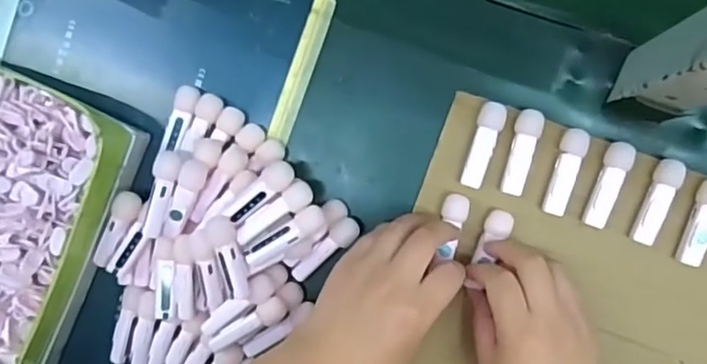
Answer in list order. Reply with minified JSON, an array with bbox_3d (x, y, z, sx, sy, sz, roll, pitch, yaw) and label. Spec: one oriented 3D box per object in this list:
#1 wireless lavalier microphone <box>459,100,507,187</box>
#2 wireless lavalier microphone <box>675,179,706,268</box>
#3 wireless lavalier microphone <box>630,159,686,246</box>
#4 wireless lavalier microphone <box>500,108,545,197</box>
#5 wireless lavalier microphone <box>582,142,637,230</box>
[{"bbox_3d":[0.097,-0.027,0.439,0.018,0.011,0.064,17,91,4],"label":"wireless lavalier microphone"},{"bbox_3d":[0.254,0.030,0.428,0.018,0.016,0.064,18,91,4],"label":"wireless lavalier microphone"},{"bbox_3d":[0.223,0.015,0.432,0.017,0.015,0.064,20,91,4],"label":"wireless lavalier microphone"},{"bbox_3d":[0.126,-0.022,0.439,0.019,0.014,0.064,13,91,4],"label":"wireless lavalier microphone"},{"bbox_3d":[0.188,0.002,0.433,0.017,0.016,0.064,18,91,4],"label":"wireless lavalier microphone"}]

